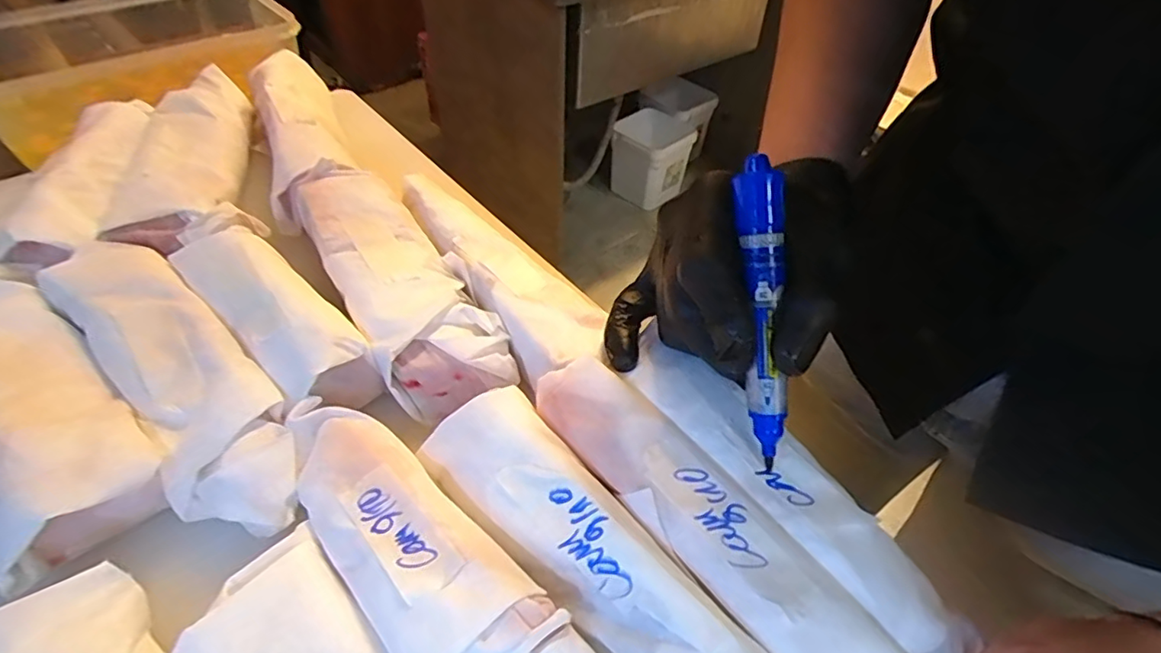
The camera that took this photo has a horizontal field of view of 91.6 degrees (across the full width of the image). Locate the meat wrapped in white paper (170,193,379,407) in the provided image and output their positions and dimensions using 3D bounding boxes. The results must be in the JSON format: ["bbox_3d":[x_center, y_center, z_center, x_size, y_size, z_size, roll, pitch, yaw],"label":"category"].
[{"bbox_3d":[-0.175,-0.015,0.316,0.054,0.042,0.169,-34,57,-30],"label":"meat wrapped in white paper"}]

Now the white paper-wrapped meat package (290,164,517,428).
[{"bbox_3d":[-0.114,-0.031,0.338,0.063,0.033,0.196,-25,53,-25],"label":"white paper-wrapped meat package"}]

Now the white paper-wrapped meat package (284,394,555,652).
[{"bbox_3d":[-0.078,0.078,0.228,0.049,0.026,0.143,-33,56,-30],"label":"white paper-wrapped meat package"}]

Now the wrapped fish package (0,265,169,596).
[{"bbox_3d":[-0.265,0.027,0.275,0.061,0.041,0.209,-33,57,-30],"label":"wrapped fish package"}]

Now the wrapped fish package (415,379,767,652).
[{"bbox_3d":[0.011,0.096,0.218,0.044,0.032,0.195,-32,56,-29],"label":"wrapped fish package"}]

